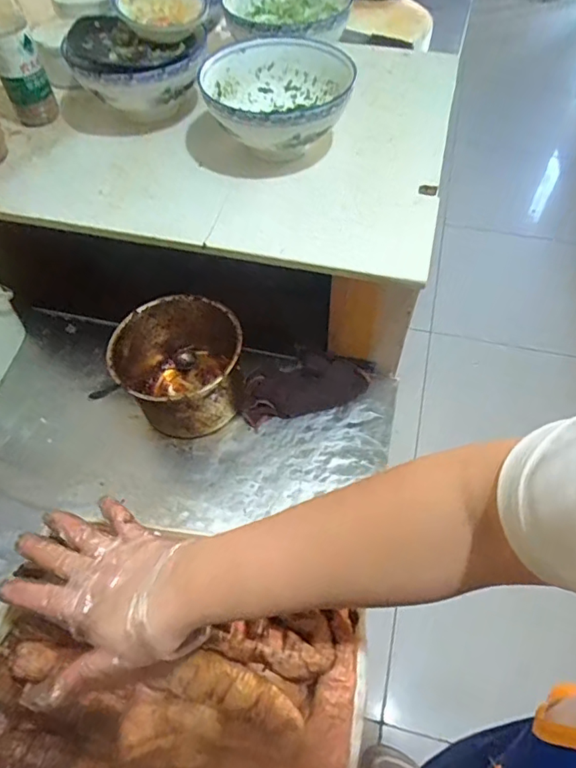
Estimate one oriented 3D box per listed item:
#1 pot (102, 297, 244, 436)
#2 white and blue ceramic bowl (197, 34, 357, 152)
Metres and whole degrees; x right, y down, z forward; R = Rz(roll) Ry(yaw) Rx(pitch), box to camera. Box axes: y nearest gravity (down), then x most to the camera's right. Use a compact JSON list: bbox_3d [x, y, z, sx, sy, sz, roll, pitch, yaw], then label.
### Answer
[{"bbox_3d":[-0.148,-0.020,0.743,0.163,0.131,0.164,-1,55,1],"label":"pot"},{"bbox_3d":[-0.014,-0.376,0.711,0.194,0.112,0.195,-1,55,1],"label":"white and blue ceramic bowl"}]

